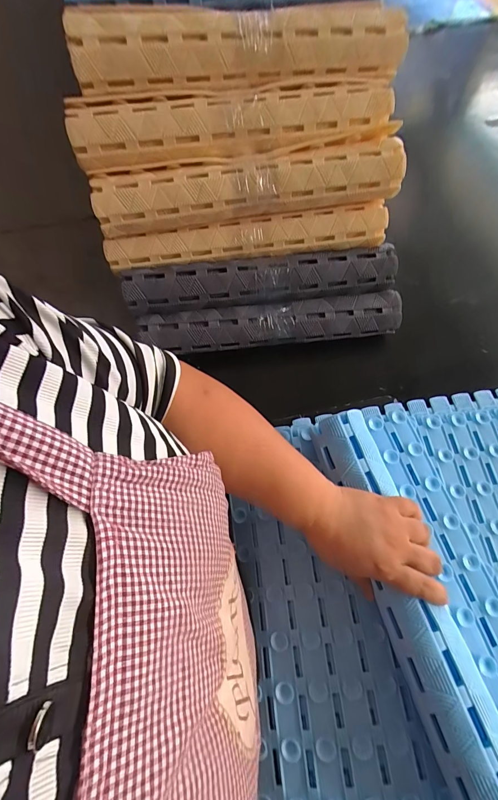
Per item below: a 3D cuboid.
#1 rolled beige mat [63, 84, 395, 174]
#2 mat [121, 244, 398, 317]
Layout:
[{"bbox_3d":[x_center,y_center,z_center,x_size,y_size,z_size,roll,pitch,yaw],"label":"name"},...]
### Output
[{"bbox_3d":[-0.016,-0.343,0.434,0.391,0.047,0.064,-9,66,-4],"label":"rolled beige mat"},{"bbox_3d":[0.020,-0.178,0.522,0.394,0.052,0.052,-7,66,-4],"label":"mat"}]

